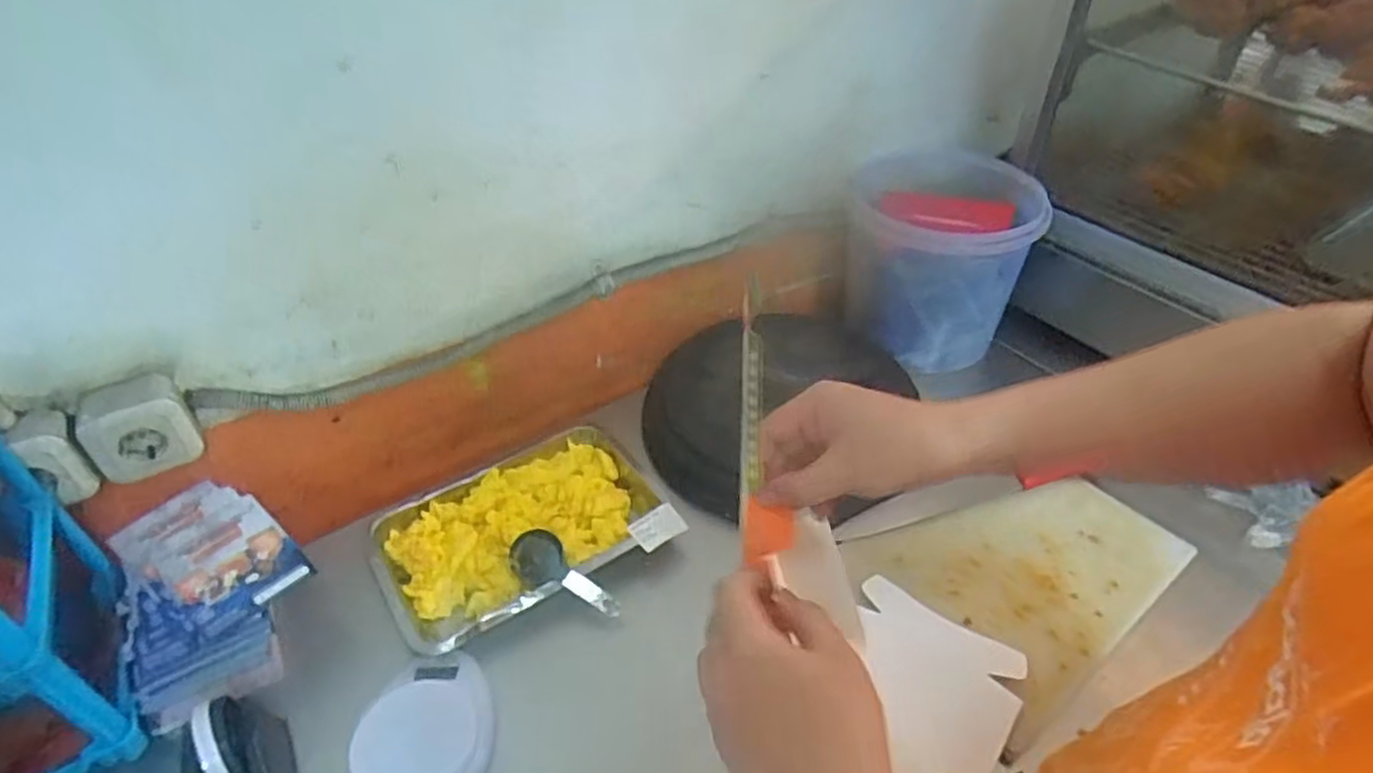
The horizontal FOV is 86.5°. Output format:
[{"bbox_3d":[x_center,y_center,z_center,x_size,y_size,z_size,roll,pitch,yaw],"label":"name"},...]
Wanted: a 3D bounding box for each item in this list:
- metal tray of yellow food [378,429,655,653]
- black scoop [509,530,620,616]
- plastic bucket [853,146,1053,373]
[{"bbox_3d":[-0.191,0.151,0.821,0.295,0.050,0.211,-24,46,-25],"label":"metal tray of yellow food"},{"bbox_3d":[-0.130,0.201,0.773,0.131,0.032,0.054,31,47,7],"label":"black scoop"},{"bbox_3d":[0.359,-0.182,1.061,0.250,0.219,0.266,6,41,8],"label":"plastic bucket"}]

